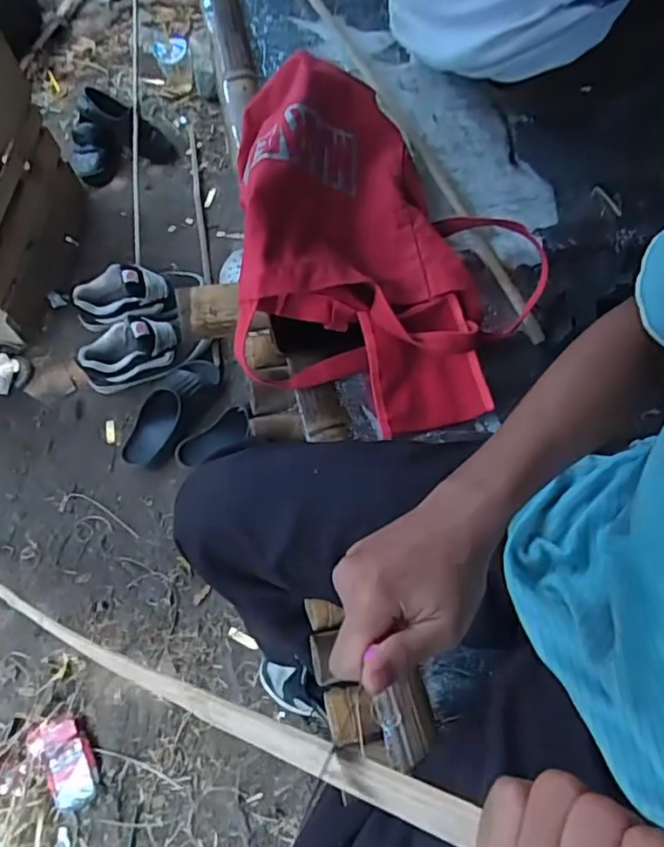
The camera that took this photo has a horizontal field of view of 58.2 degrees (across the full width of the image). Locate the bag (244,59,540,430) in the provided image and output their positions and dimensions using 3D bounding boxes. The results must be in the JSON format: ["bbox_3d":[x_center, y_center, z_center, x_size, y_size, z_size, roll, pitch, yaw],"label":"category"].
[{"bbox_3d":[0.071,-0.225,0.692,0.354,0.118,0.450,-1,67,-3],"label":"bag"}]

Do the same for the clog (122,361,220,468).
[{"bbox_3d":[-0.318,-0.022,1.191,0.099,0.066,0.258,30,69,10],"label":"clog"}]

